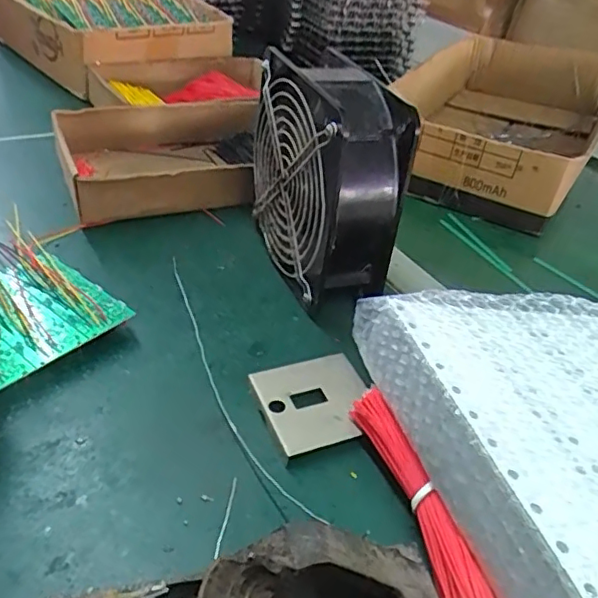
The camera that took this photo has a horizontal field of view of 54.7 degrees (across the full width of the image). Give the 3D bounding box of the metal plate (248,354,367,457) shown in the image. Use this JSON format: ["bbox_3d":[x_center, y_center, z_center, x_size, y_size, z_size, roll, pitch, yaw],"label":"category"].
[{"bbox_3d":[0.011,0.060,0.340,0.062,0.011,0.062,-10,40,-22],"label":"metal plate"}]

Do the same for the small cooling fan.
[{"bbox_3d":[0.014,-0.084,0.417,0.057,0.151,0.143,-10,40,-23],"label":"small cooling fan"}]

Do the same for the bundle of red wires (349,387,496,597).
[{"bbox_3d":[0.055,0.096,0.275,0.013,0.027,0.127,-5,38,-17],"label":"bundle of red wires"}]

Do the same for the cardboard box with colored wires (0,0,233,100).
[{"bbox_3d":[-0.275,-0.396,0.818,0.233,0.094,0.349,-24,48,-34],"label":"cardboard box with colored wires"}]

